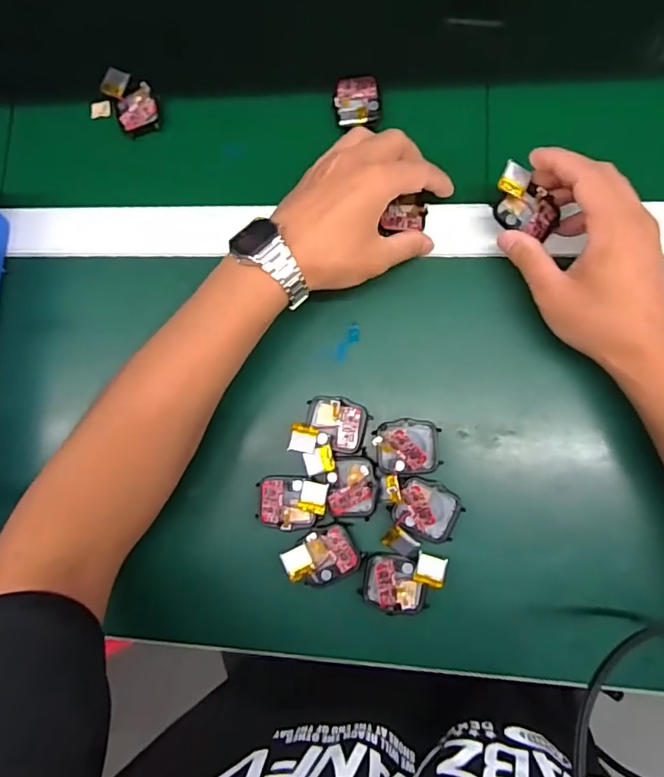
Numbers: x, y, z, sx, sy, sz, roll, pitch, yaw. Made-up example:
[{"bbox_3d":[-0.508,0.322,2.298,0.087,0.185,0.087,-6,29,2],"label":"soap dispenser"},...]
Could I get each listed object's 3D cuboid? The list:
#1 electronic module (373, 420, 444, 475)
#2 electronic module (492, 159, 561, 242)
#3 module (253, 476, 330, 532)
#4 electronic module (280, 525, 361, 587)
[{"bbox_3d":[0.055,0.042,0.367,0.045,0.022,0.038,-6,83,6],"label":"electronic module"},{"bbox_3d":[0.136,-0.128,0.351,0.046,0.021,0.040,16,86,8],"label":"electronic module"},{"bbox_3d":[-0.029,0.083,0.370,0.050,0.012,0.037,1,84,7],"label":"module"},{"bbox_3d":[-0.007,0.120,0.359,0.048,0.011,0.036,-34,81,2],"label":"electronic module"}]

